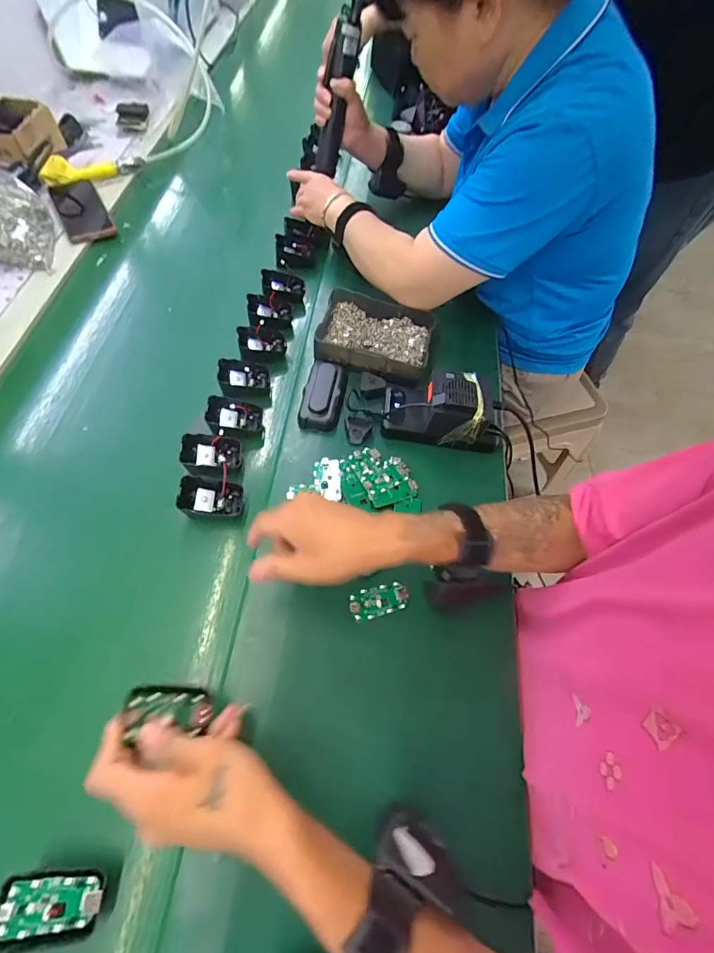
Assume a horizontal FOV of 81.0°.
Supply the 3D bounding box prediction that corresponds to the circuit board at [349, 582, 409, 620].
[{"bbox_3d":[0.025,0.135,0.457,0.065,0.005,0.031,-11,63,-9],"label":"circuit board"}]

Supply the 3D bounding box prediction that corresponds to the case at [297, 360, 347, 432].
[{"bbox_3d":[-0.045,-0.112,0.569,0.052,0.032,0.102,10,62,2],"label":"case"}]

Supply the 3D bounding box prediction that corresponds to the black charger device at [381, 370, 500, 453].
[{"bbox_3d":[0.114,-0.093,0.536,0.153,0.068,0.075,10,62,2],"label":"black charger device"}]

